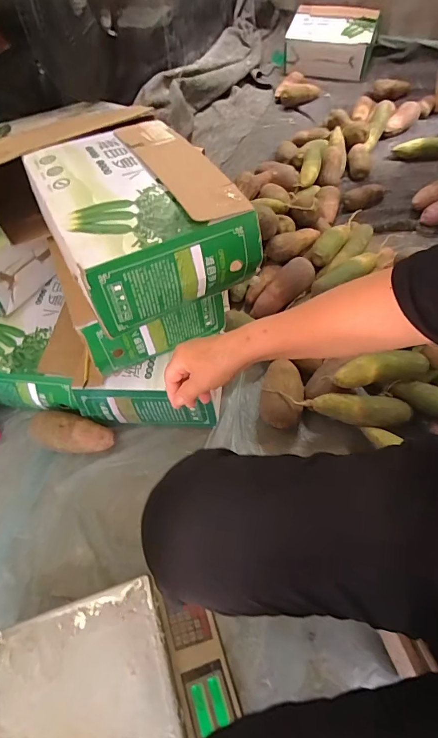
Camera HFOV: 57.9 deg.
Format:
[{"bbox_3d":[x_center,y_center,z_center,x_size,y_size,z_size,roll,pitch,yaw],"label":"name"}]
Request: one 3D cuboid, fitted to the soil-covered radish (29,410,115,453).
[{"bbox_3d":[-0.294,0.132,0.796,0.164,0.064,0.076,8,56,10],"label":"soil-covered radish"}]

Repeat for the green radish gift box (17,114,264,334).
[{"bbox_3d":[-0.135,-0.258,0.650,0.246,0.116,0.352,-25,59,-14],"label":"green radish gift box"}]

